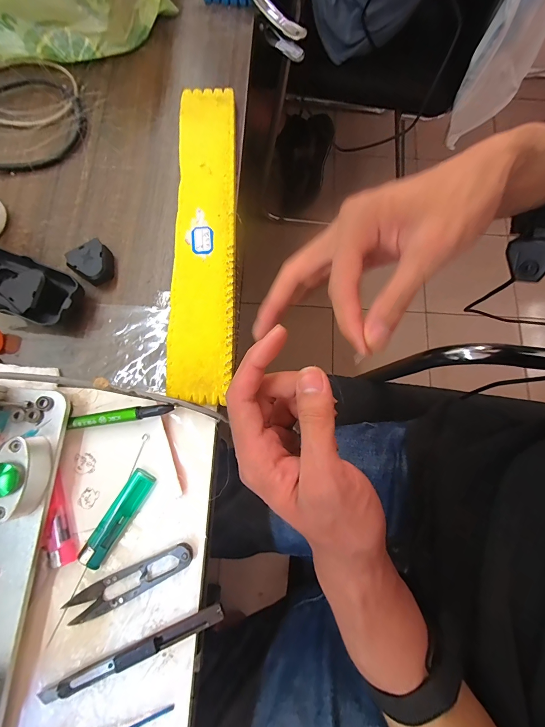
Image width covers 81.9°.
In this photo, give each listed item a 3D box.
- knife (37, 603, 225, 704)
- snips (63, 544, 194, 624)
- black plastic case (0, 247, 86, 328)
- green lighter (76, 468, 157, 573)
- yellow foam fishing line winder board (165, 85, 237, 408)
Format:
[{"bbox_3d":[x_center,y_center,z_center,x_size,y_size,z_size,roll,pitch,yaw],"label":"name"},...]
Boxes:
[{"bbox_3d":[-0.104,0.220,0.237,0.142,0.011,0.012,-23,79,-6],"label":"knife"},{"bbox_3d":[-0.112,0.174,0.248,0.103,0.010,0.022,-24,79,-6],"label":"snips"},{"bbox_3d":[-0.239,-0.073,0.294,0.106,0.028,0.051,23,78,4],"label":"black plastic case"},{"bbox_3d":[-0.127,0.126,0.257,0.019,0.012,0.078,30,79,5],"label":"green lighter"},{"bbox_3d":[-0.067,-0.132,0.316,0.059,0.015,0.336,-1,78,-1],"label":"yellow foam fishing line winder board"}]

